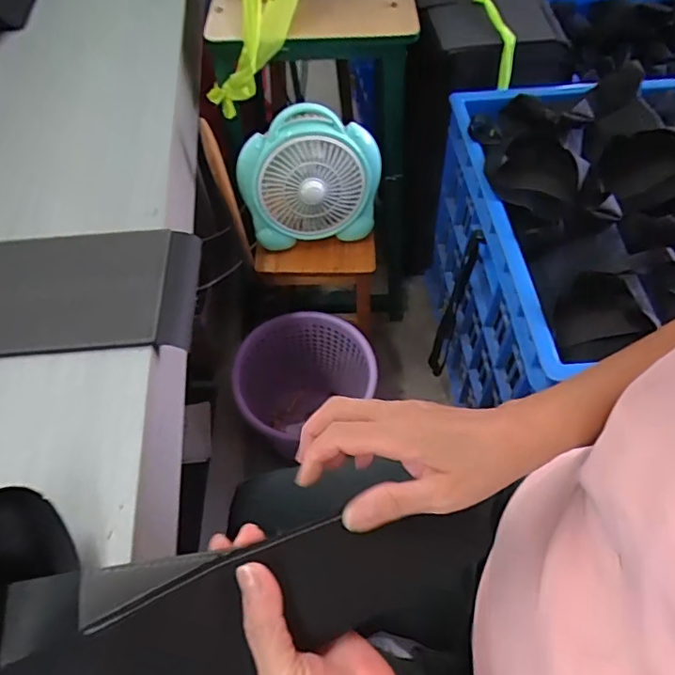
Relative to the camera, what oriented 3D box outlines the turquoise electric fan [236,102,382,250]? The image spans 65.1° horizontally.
[{"bbox_3d":[-0.049,-0.291,0.954,0.246,0.254,0.101,-7,45,-3],"label":"turquoise electric fan"}]

